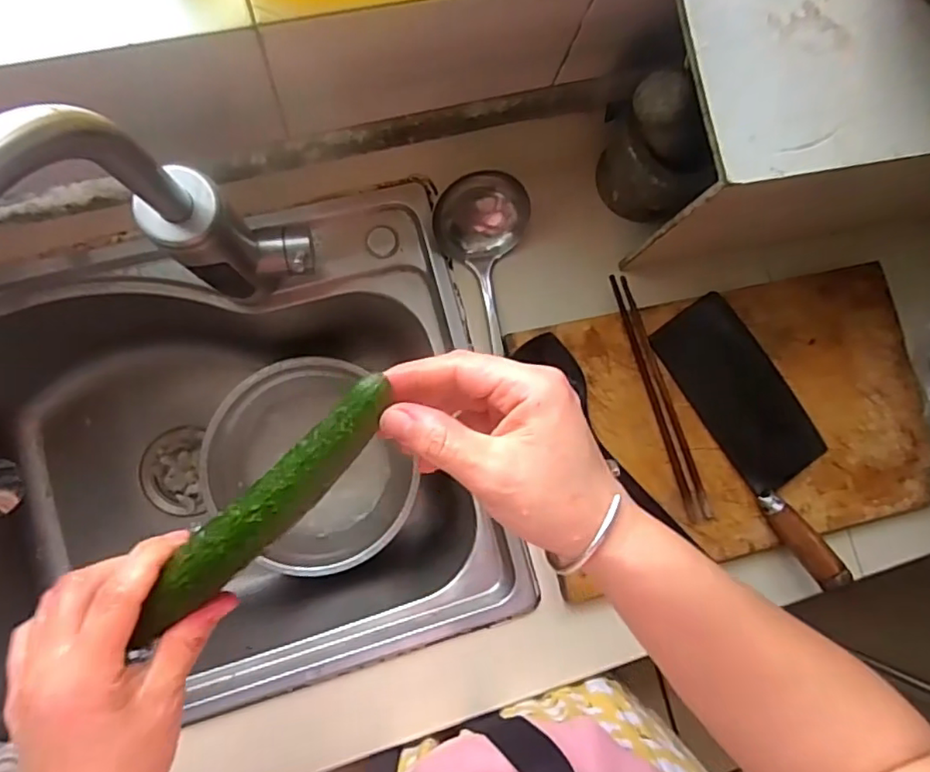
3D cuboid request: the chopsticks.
[{"bbox_3d":[0.192,0.011,0.590,0.023,0.006,0.250,-18,87,-9],"label":"chopsticks"}]

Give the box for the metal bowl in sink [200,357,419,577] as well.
[{"bbox_3d":[-0.195,0.101,0.746,0.222,0.076,0.252,-29,89,-10],"label":"metal bowl in sink"}]

